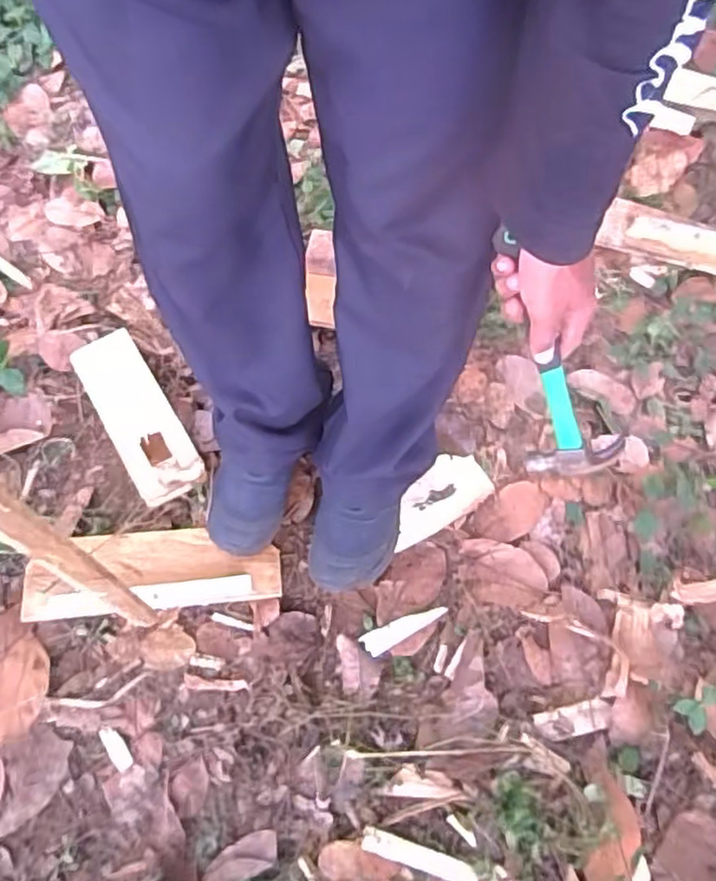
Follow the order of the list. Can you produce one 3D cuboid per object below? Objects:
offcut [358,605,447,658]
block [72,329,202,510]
[{"bbox_3d":[0.058,0.233,0.860,0.111,0.007,0.030,-24,62,-12],"label":"offcut"},{"bbox_3d":[-0.321,-0.036,0.998,0.098,0.059,0.282,-29,64,-15],"label":"block"}]

